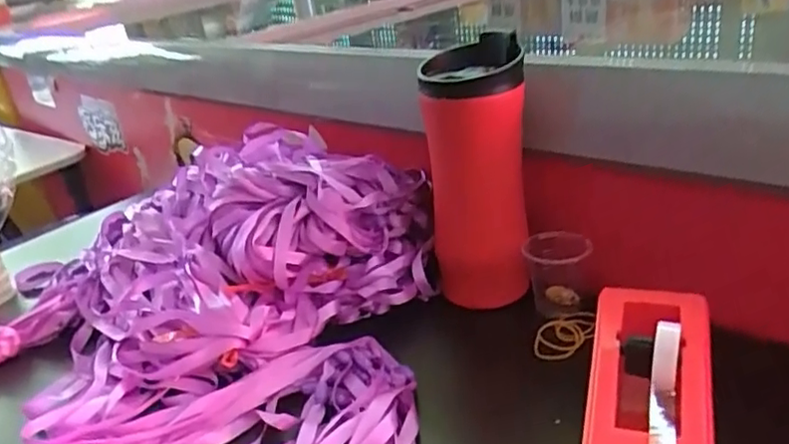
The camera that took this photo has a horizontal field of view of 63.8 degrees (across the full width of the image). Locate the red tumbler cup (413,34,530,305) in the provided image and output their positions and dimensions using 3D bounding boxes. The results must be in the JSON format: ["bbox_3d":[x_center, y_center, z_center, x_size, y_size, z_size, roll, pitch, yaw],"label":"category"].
[{"bbox_3d":[0.063,-0.036,0.488,0.075,0.183,0.088,-8,26,1],"label":"red tumbler cup"}]

